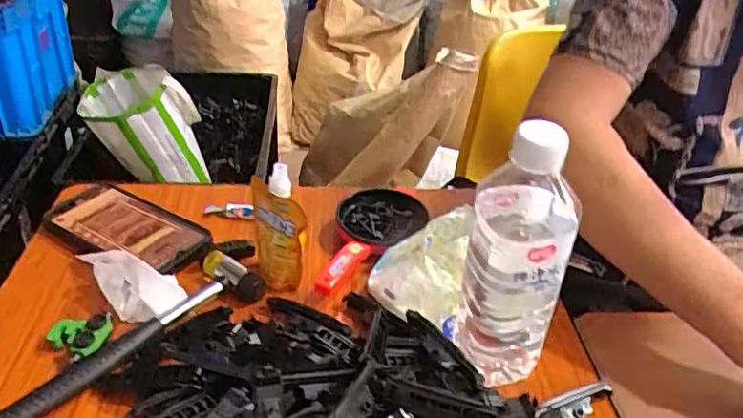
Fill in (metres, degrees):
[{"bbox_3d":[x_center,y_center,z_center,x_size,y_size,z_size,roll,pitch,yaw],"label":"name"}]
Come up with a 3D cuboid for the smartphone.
[{"bbox_3d":[-0.237,0.015,0.563,0.175,0.013,0.073,20,36,23],"label":"smartphone"}]

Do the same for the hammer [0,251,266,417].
[{"bbox_3d":[-0.191,0.100,0.464,0.064,0.026,0.214,31,43,34],"label":"hammer"}]

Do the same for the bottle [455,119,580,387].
[{"bbox_3d":[0.100,0.037,0.407,0.065,0.203,0.065,13,36,14],"label":"bottle"}]

